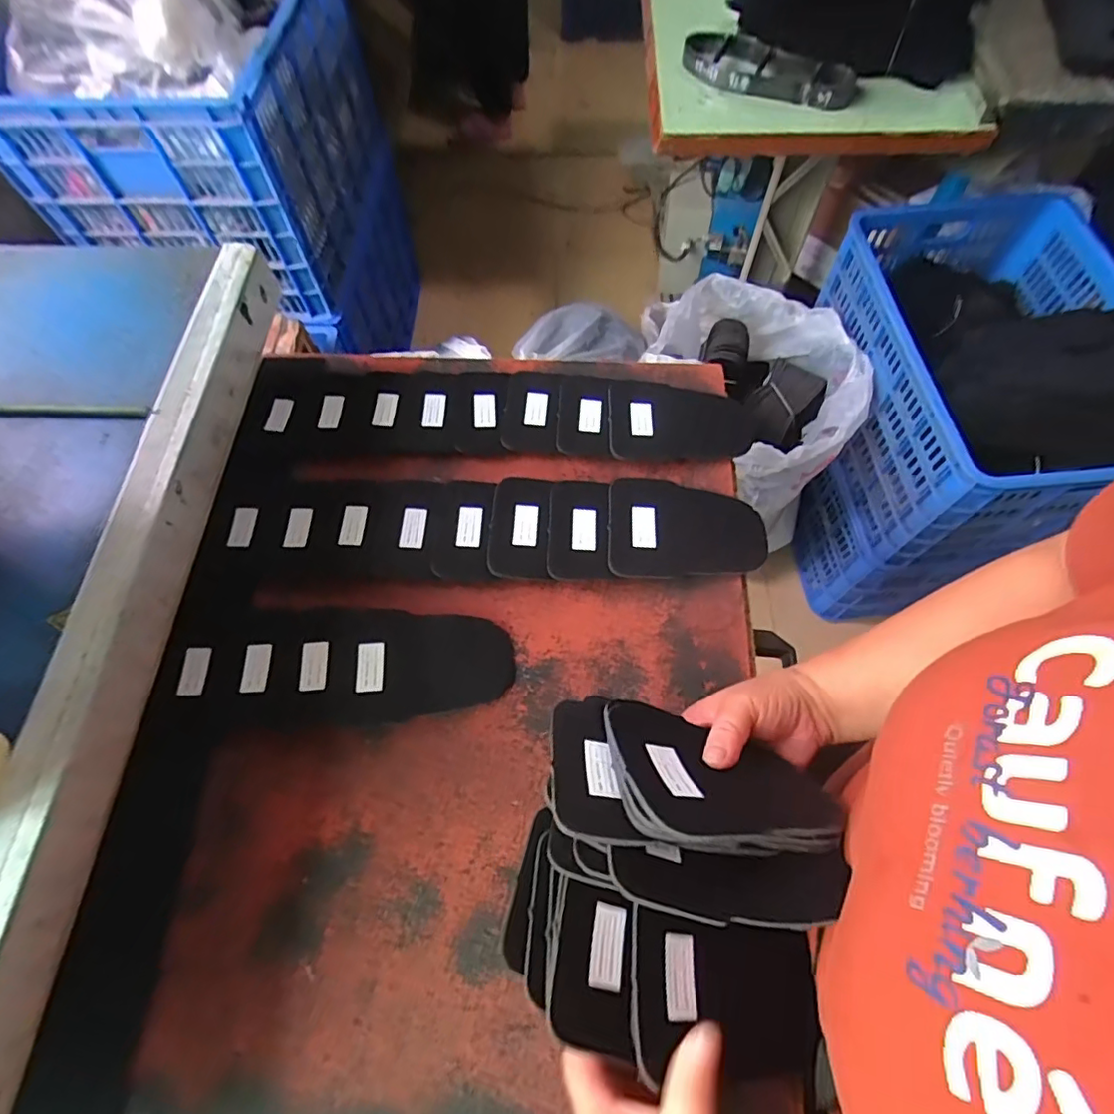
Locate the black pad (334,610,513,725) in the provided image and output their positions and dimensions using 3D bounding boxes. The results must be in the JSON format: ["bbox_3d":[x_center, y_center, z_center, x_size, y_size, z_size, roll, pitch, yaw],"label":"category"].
[{"bbox_3d":[-0.108,0.089,0.474,0.140,0.011,0.089,1,65,2],"label":"black pad"}]

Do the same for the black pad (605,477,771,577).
[{"bbox_3d":[0.117,-0.026,0.520,0.140,0.012,0.094,3,65,3],"label":"black pad"}]

